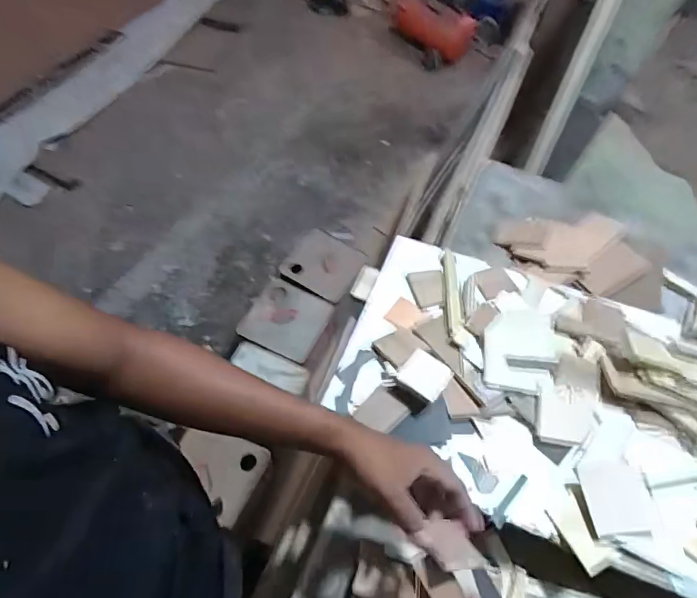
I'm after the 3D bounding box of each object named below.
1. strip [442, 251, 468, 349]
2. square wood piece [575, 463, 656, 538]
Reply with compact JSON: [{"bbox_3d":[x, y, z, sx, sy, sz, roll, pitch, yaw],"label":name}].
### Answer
[{"bbox_3d":[0.171,-0.010,0.741,0.025,0.018,0.226,7,43,0],"label":"strip"},{"bbox_3d":[0.328,0.242,0.549,0.072,0.005,0.081,-13,44,15],"label":"square wood piece"}]

